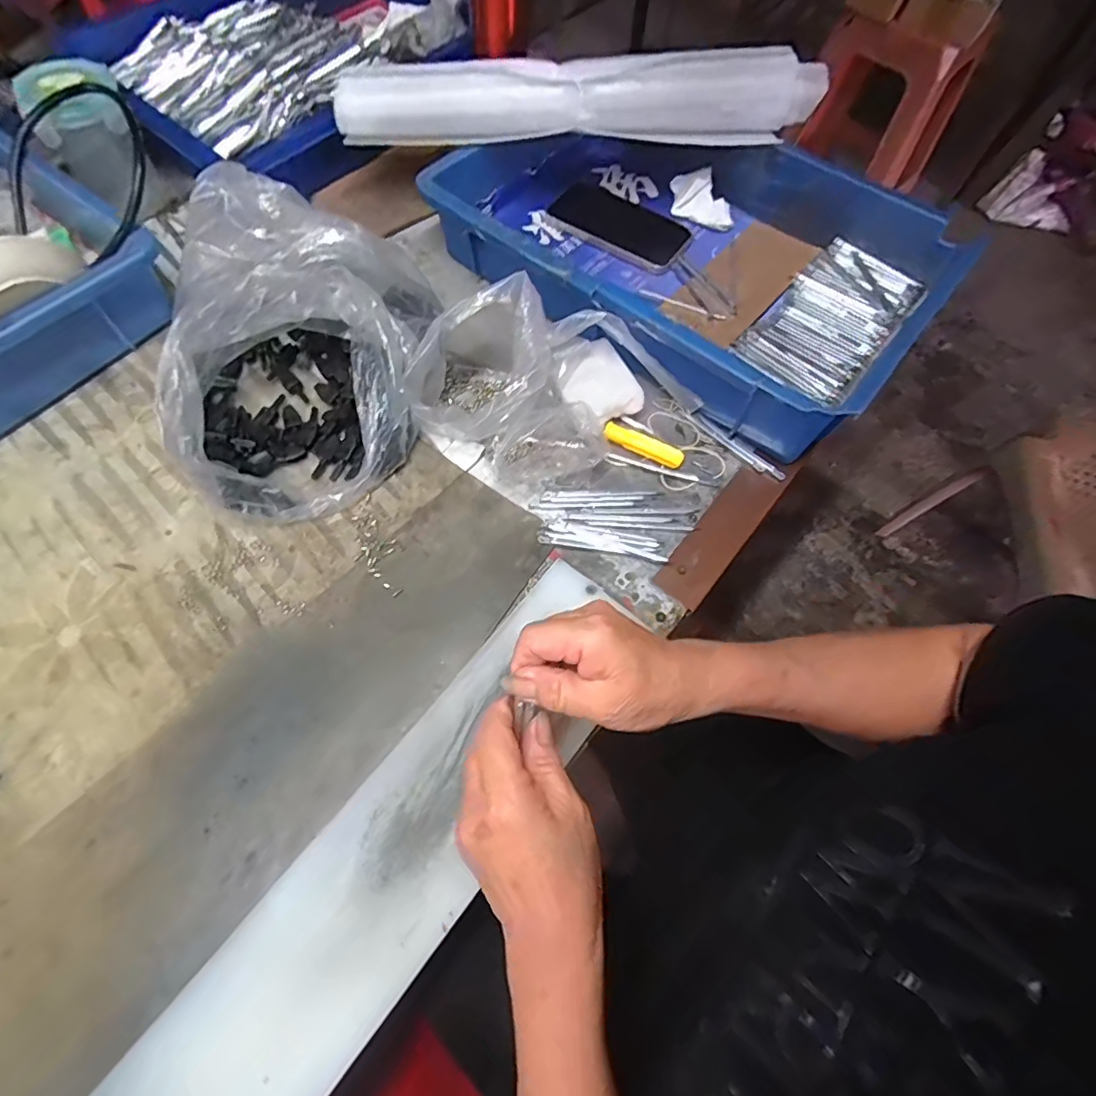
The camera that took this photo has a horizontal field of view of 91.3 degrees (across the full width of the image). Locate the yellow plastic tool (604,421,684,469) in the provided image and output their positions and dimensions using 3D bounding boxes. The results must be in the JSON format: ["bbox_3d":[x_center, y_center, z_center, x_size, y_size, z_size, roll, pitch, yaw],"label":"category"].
[{"bbox_3d":[0.081,-0.087,0.454,0.069,0.010,0.016,26,67,8],"label":"yellow plastic tool"}]

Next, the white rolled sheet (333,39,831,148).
[{"bbox_3d":[0.030,-0.419,0.497,0.434,0.056,0.055,-1,66,-4],"label":"white rolled sheet"}]

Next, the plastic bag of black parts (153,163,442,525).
[{"bbox_3d":[-0.193,-0.151,0.409,0.185,0.129,0.227,-2,66,-4],"label":"plastic bag of black parts"}]

